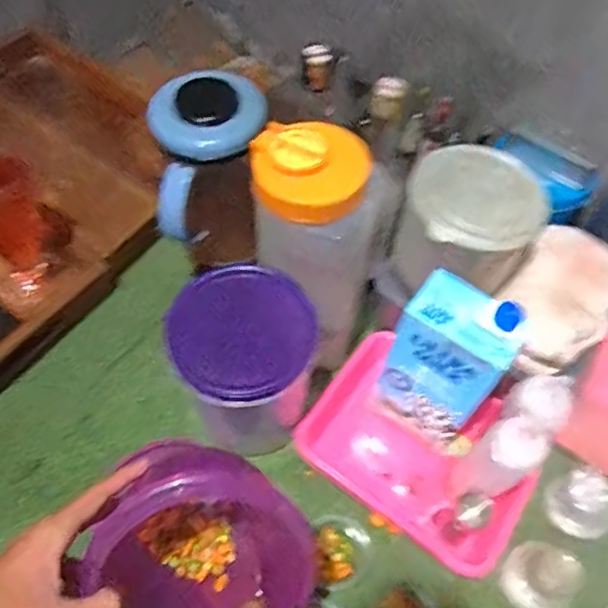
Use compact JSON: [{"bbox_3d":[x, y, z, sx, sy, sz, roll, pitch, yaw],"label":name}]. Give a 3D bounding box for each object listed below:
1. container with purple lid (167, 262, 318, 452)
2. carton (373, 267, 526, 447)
[{"bbox_3d":[-0.058,0.063,0.588,0.124,0.188,0.112,19,59,7],"label":"container with purple lid"},{"bbox_3d":[0.132,0.063,0.574,0.093,0.203,0.073,35,62,16],"label":"carton"}]

